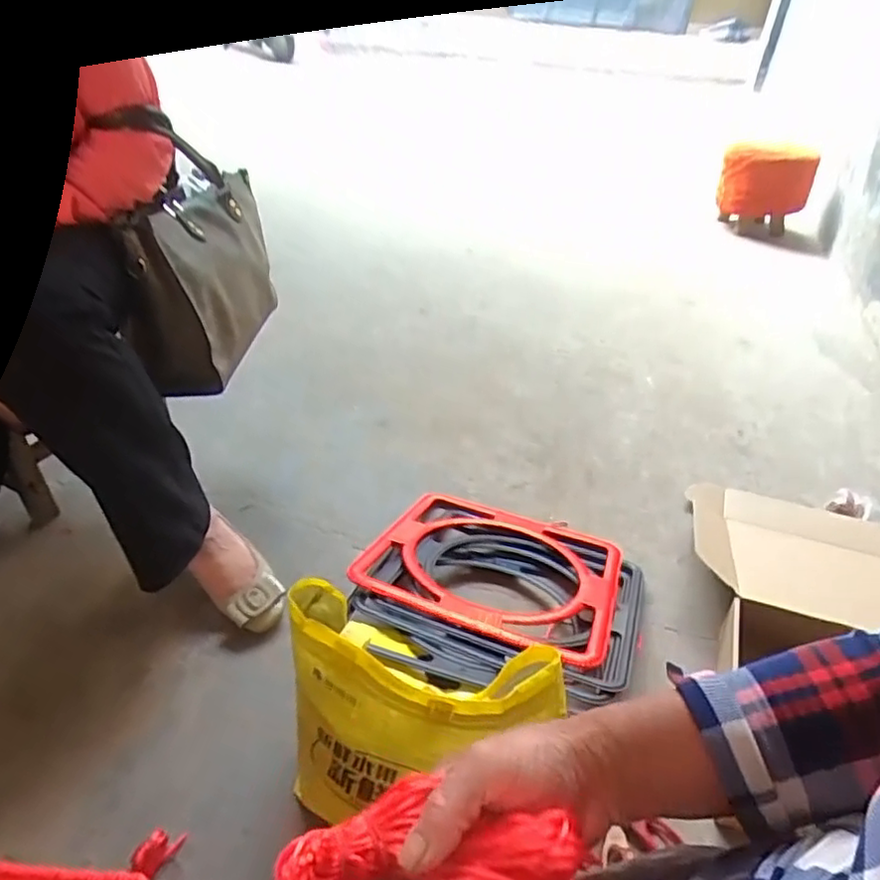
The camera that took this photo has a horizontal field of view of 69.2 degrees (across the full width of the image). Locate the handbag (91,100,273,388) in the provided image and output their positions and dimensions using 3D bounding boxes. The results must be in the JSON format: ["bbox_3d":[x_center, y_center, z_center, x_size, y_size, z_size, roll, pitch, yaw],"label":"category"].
[{"bbox_3d":[-0.333,-0.281,0.872,0.122,0.322,0.350,5,37,1],"label":"handbag"}]

